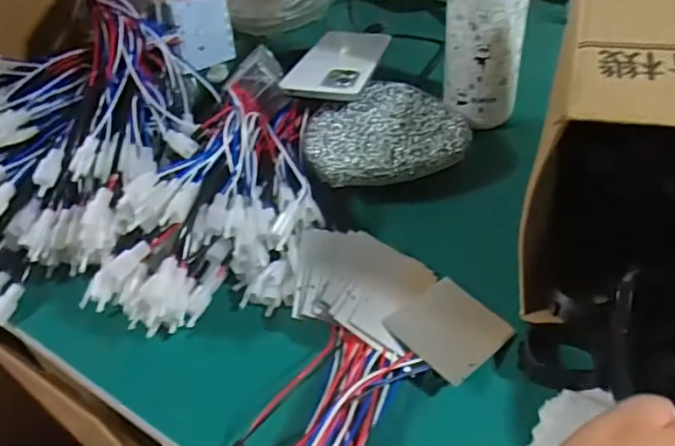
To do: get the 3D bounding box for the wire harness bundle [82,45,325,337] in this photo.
[{"bbox_3d":[-0.077,-0.026,0.435,0.137,0.068,0.224,6,44,13],"label":"wire harness bundle"}]

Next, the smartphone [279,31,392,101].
[{"bbox_3d":[0.002,-0.144,0.525,0.068,0.011,0.127,9,45,16],"label":"smartphone"}]

